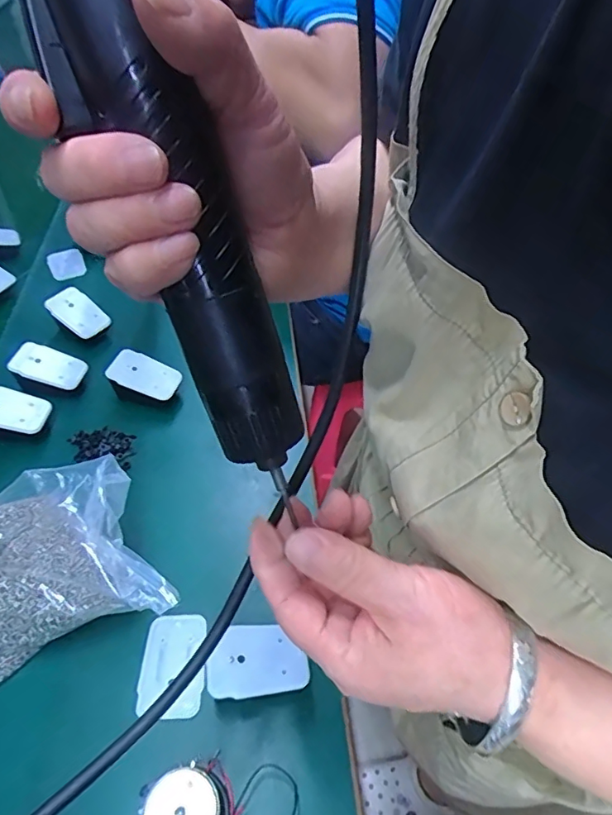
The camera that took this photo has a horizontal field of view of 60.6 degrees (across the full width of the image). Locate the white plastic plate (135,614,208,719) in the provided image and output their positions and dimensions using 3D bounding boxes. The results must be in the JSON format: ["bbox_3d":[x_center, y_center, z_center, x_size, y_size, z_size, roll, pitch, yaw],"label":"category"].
[{"bbox_3d":[-0.098,0.188,0.384,0.046,0.007,0.069,-3,48,-3],"label":"white plastic plate"}]

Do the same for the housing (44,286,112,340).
[{"bbox_3d":[-0.269,-0.112,0.620,0.065,0.010,0.042,41,68,-6],"label":"housing"}]

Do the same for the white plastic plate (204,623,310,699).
[{"bbox_3d":[-0.034,0.171,0.357,0.067,0.004,0.044,-1,50,-17],"label":"white plastic plate"}]

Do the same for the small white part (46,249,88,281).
[{"bbox_3d":[-0.341,-0.204,0.747,0.046,0.008,0.069,-23,58,-22],"label":"small white part"}]

